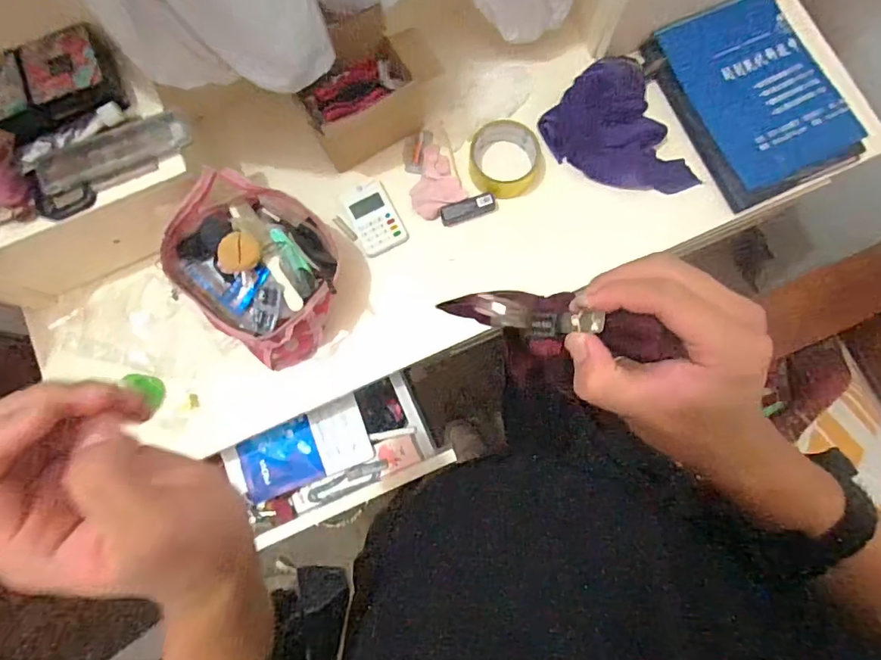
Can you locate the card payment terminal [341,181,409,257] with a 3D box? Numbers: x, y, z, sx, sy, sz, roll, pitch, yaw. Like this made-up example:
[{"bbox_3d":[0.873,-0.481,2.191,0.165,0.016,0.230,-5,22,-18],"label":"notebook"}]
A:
[{"bbox_3d":[-0.082,-0.140,0.611,0.055,0.012,0.093,-27,81,-3],"label":"card payment terminal"}]

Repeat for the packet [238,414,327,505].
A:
[{"bbox_3d":[-0.208,0.170,0.645,0.096,0.008,0.085,-19,86,-15],"label":"packet"}]

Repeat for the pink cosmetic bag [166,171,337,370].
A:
[{"bbox_3d":[-0.196,-0.070,0.551,0.152,0.104,0.182,-44,82,-5],"label":"pink cosmetic bag"}]

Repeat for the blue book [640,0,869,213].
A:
[{"bbox_3d":[0.382,-0.287,0.611,0.173,0.034,0.241,-23,81,-2],"label":"blue book"}]

